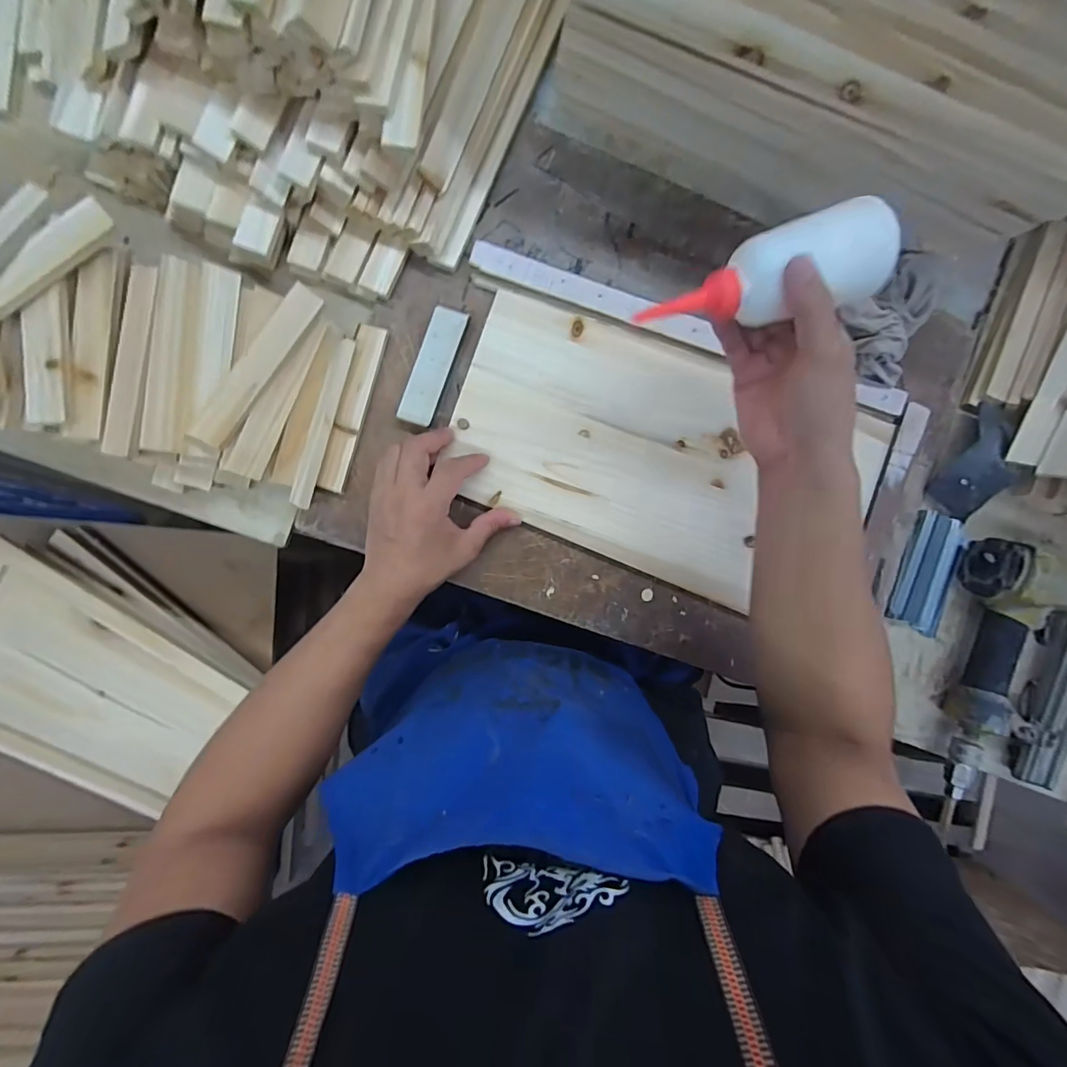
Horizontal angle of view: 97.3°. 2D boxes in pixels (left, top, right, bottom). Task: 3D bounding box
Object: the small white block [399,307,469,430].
[{"bbox_3d":[-0.094,-0.156,0.442,0.034,0.016,0.110,19,90,-6],"label":"small white block"}]

